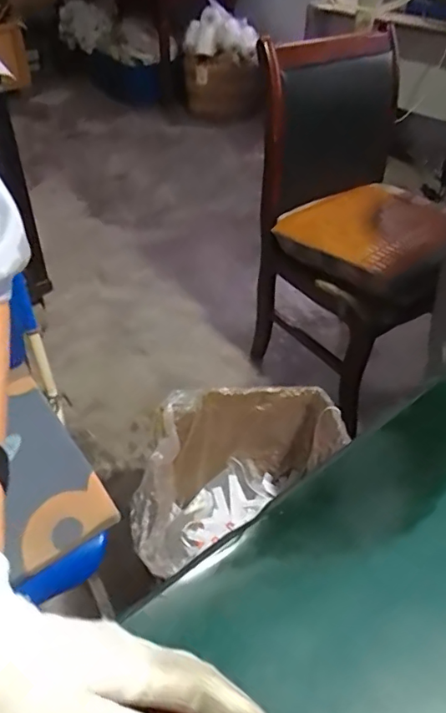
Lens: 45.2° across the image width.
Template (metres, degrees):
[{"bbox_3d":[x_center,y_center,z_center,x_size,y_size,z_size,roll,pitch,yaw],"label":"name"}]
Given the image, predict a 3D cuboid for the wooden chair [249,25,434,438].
[{"bbox_3d":[0.357,-0.327,1.389,0.435,0.754,0.580,-26,49,-28],"label":"wooden chair"}]

